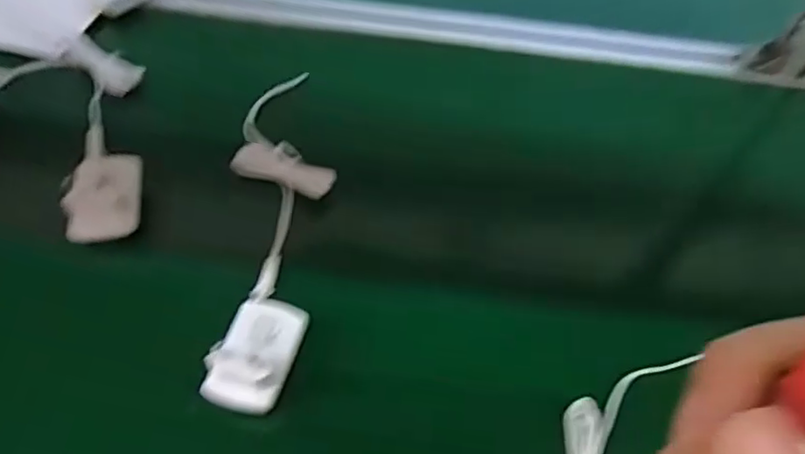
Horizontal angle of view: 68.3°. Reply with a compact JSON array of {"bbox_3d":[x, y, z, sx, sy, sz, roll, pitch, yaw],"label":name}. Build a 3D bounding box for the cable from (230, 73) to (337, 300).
[{"bbox_3d":[-0.086,-0.041,0.432,0.067,0.017,0.210,-6,56,-9],"label":"cable"}]

